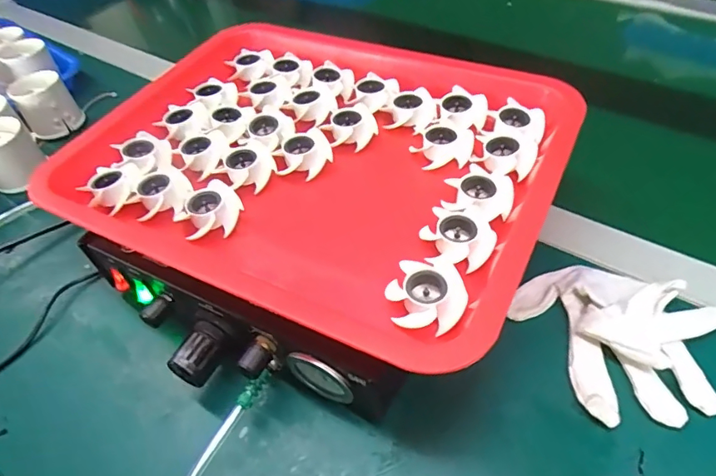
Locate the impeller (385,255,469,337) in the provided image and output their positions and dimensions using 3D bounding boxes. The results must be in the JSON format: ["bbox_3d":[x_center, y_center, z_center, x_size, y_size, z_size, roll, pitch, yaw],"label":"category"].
[{"bbox_3d":[0.039,0.031,0.275,0.042,0.013,0.047,-18,49,-10],"label":"impeller"}]

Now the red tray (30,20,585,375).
[{"bbox_3d":[-0.029,-0.060,0.357,0.323,0.033,0.259,20,53,22],"label":"red tray"}]

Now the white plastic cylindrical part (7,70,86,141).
[{"bbox_3d":[-0.332,-0.143,0.527,0.052,0.049,0.053,-31,53,-20],"label":"white plastic cylindrical part"}]

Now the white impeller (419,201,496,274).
[{"bbox_3d":[0.063,-0.002,0.301,0.036,0.016,0.042,-30,52,-20],"label":"white impeller"}]

